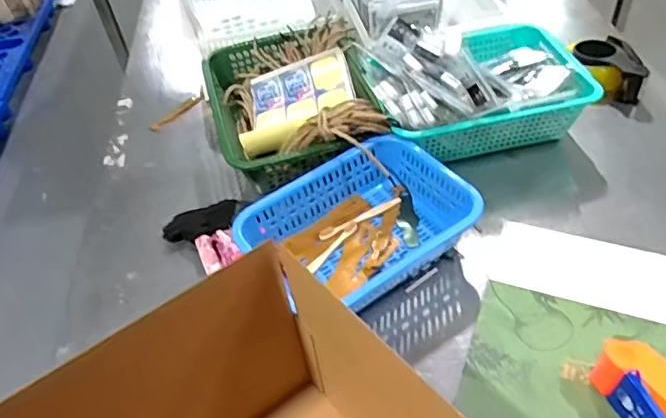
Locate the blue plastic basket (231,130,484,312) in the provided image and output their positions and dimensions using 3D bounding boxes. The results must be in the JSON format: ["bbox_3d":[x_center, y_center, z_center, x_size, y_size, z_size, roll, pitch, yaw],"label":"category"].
[{"bbox_3d":[0.031,0.027,0.820,0.311,0.092,0.215,-27,49,-18],"label":"blue plastic basket"}]

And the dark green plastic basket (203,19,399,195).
[{"bbox_3d":[-0.071,-0.198,1.010,0.281,0.126,0.386,-15,46,-7],"label":"dark green plastic basket"}]

